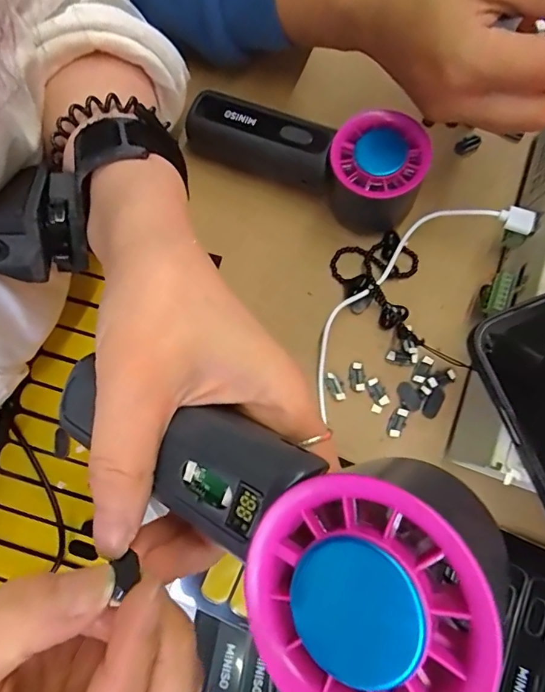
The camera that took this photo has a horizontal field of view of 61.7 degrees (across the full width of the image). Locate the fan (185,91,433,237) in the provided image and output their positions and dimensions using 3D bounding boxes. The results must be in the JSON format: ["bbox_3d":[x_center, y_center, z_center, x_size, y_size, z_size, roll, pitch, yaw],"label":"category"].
[{"bbox_3d":[0.022,-0.126,0.293,0.150,0.058,0.064,35,82,5],"label":"fan"}]

